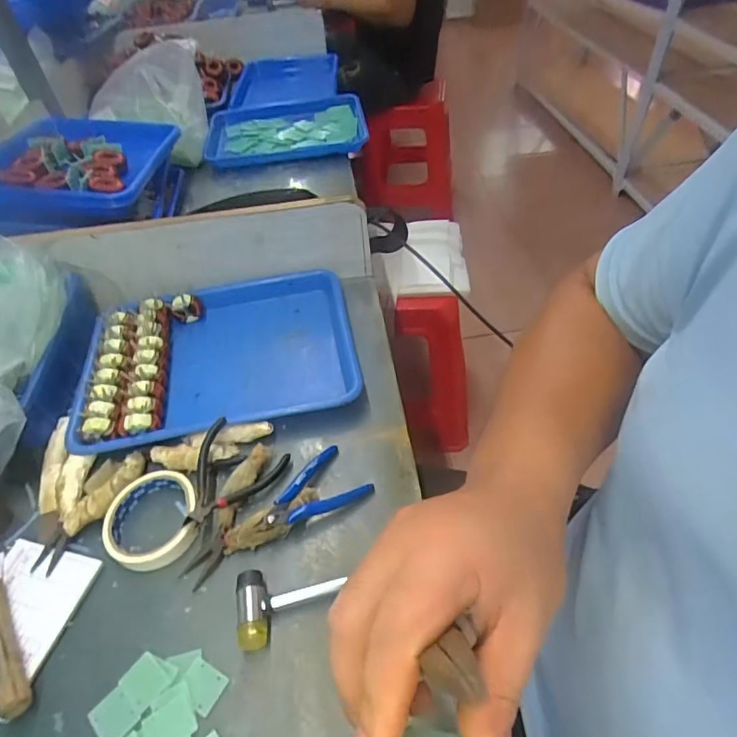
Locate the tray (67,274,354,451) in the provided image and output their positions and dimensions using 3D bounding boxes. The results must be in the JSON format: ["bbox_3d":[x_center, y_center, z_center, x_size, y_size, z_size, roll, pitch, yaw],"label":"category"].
[{"bbox_3d":[-0.185,-0.024,0.640,0.327,0.042,0.249,-10,48,-4],"label":"tray"}]

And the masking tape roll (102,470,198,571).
[{"bbox_3d":[-0.212,0.146,0.499,0.088,0.025,0.095,-3,48,3],"label":"masking tape roll"}]

